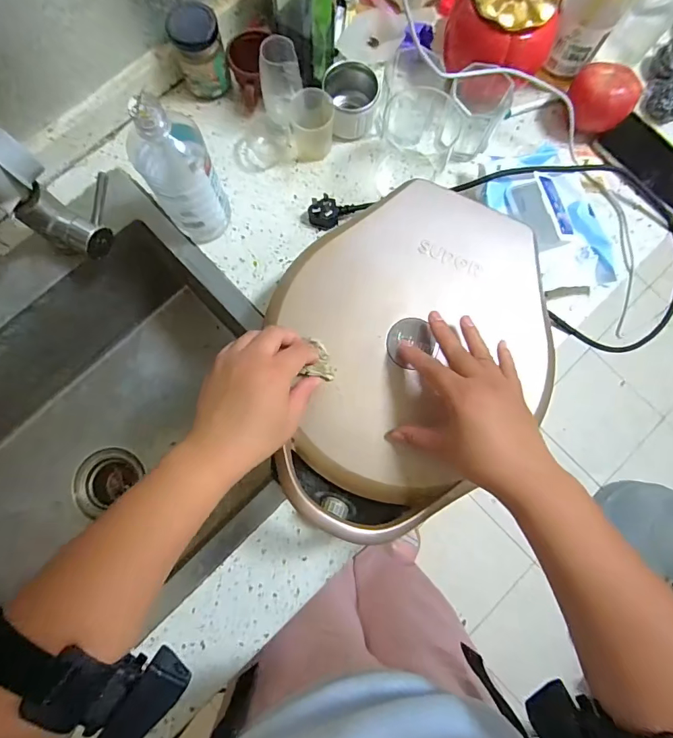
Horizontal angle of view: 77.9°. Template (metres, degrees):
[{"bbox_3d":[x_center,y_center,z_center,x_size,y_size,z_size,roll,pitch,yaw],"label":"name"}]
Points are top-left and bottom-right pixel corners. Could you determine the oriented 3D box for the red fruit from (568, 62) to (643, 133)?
[{"bbox_3d":[0.330,-0.338,0.524,0.077,0.062,0.054,37,82,5],"label":"red fruit"}]

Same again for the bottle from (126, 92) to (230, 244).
[{"bbox_3d":[-0.164,-0.203,0.434,0.067,0.181,0.068,-32,83,-6],"label":"bottle"}]

